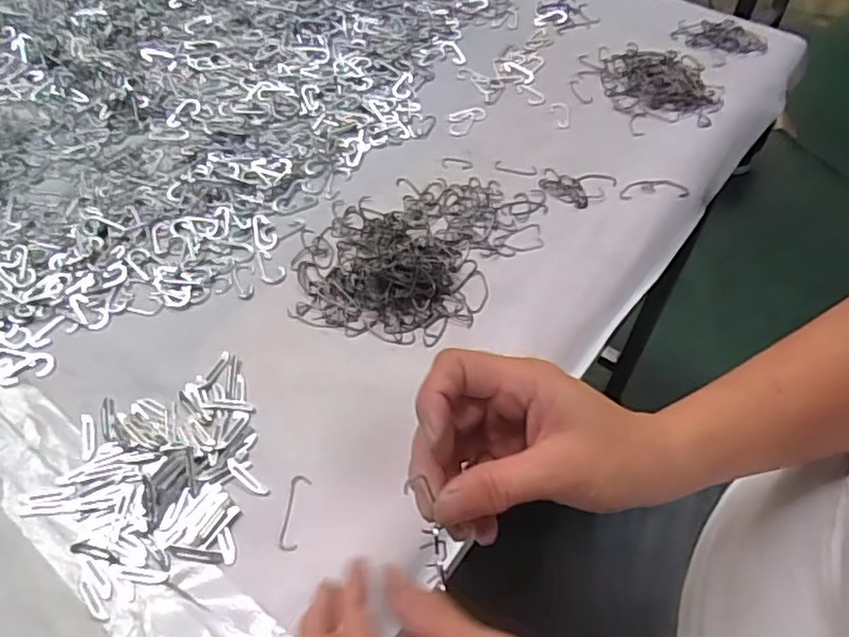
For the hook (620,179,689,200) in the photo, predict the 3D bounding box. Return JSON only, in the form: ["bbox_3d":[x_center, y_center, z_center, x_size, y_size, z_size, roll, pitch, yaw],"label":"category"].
[{"bbox_3d":[0.198,-0.113,0.558,0.060,0.004,0.020,-3,56,-1],"label":"hook"}]

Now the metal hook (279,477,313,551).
[{"bbox_3d":[-0.080,0.119,0.396,0.013,0.004,0.048,3,56,2],"label":"metal hook"}]

